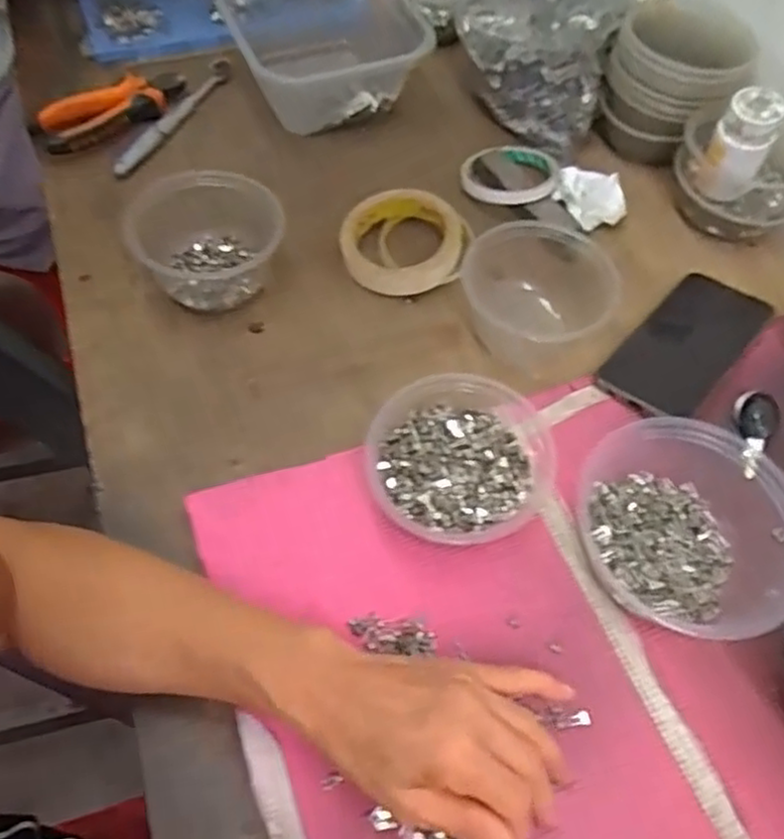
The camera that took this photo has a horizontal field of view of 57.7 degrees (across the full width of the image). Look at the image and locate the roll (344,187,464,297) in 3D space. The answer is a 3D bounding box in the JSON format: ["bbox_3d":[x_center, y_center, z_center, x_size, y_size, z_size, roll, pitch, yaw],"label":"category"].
[{"bbox_3d":[0.008,-0.147,0.596,0.095,0.041,0.090,1,58,-2],"label":"roll"}]

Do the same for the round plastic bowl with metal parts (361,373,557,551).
[{"bbox_3d":[0.047,0.033,0.461,0.123,0.059,0.111,-7,59,-7],"label":"round plastic bowl with metal parts"}]

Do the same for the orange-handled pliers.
[{"bbox_3d":[-0.259,-0.293,0.668,0.140,0.024,0.060,-34,65,-21],"label":"orange-handled pliers"}]

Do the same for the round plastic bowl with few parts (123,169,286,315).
[{"bbox_3d":[-0.145,-0.136,0.559,0.118,0.064,0.096,-6,59,-6],"label":"round plastic bowl with few parts"}]

